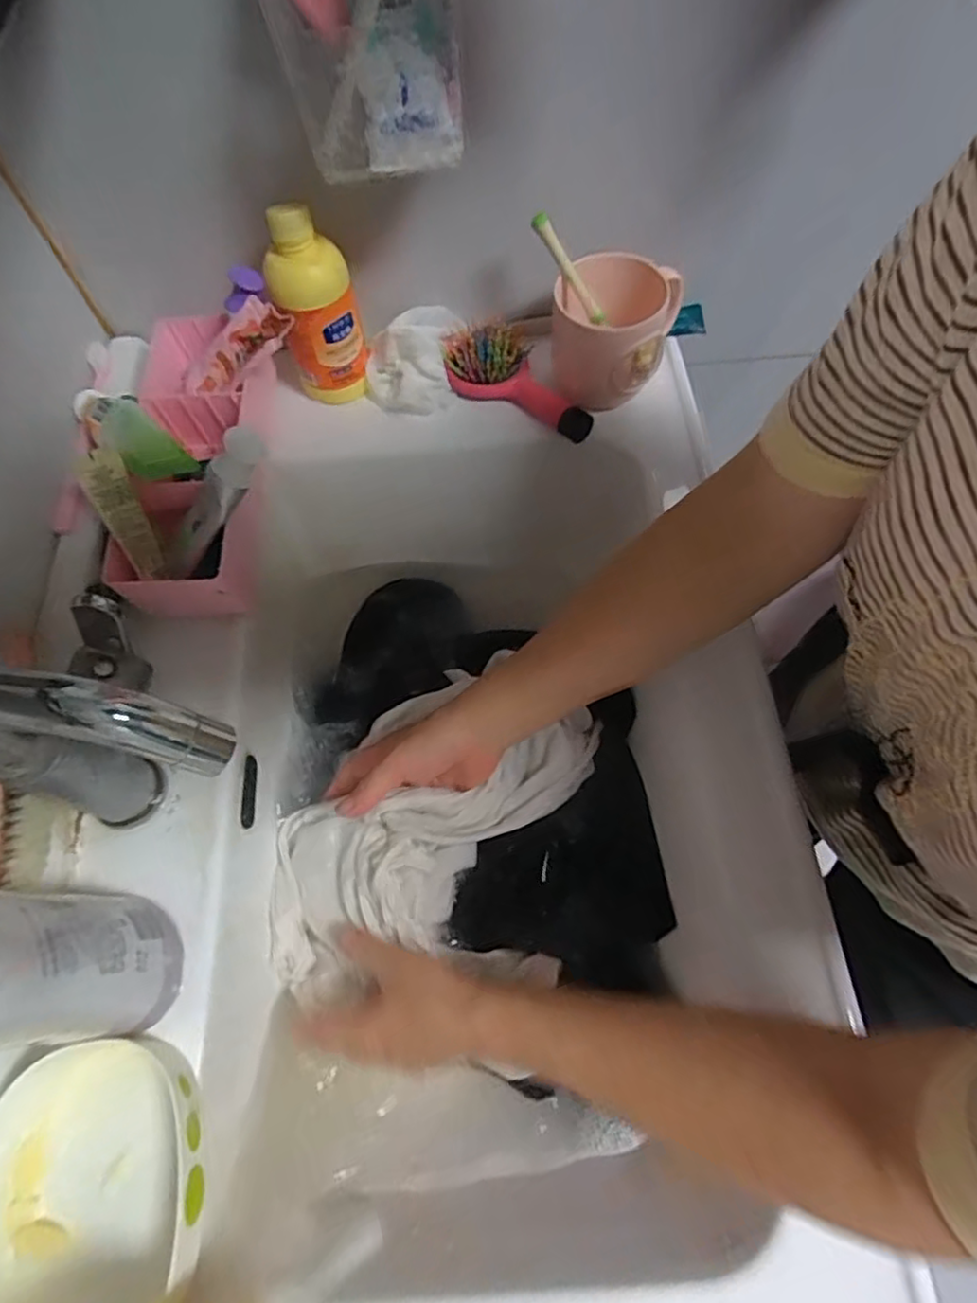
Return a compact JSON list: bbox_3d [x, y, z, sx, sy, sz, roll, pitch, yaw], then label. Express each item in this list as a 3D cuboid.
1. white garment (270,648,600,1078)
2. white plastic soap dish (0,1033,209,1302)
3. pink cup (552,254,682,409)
[{"bbox_3d":[-0.046,0.136,0.478,0.212,0.051,0.258,13,67,8],"label":"white garment"},{"bbox_3d":[-0.203,0.275,0.322,0.120,0.037,0.135,-11,66,-2],"label":"white plastic soap dish"},{"bbox_3d":[0.096,-0.247,0.509,0.090,0.083,0.093,-1,66,2],"label":"pink cup"}]

